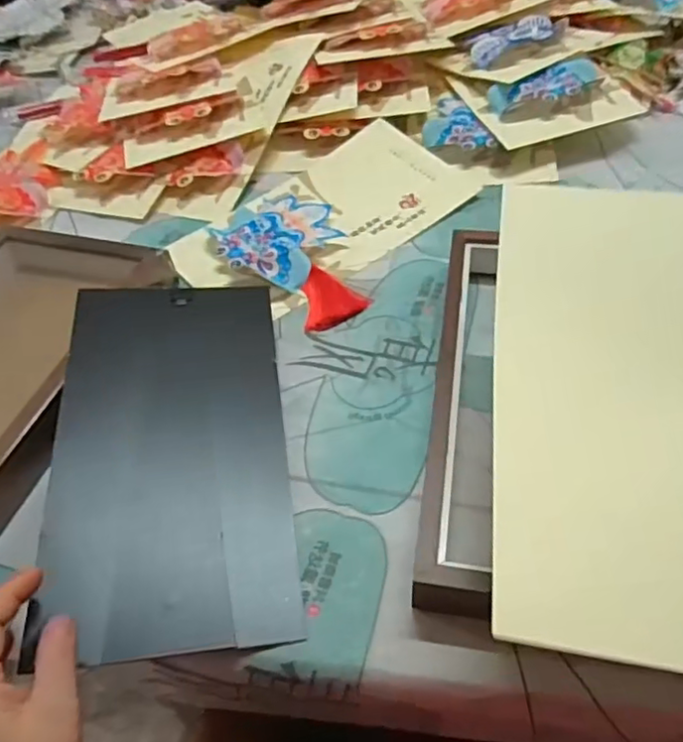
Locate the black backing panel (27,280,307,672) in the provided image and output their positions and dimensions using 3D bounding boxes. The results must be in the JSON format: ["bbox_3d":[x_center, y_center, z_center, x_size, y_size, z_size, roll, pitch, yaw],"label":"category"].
[{"bbox_3d":[-0.131,0.051,0.475,0.170,0.009,0.316,-2,53,-12],"label":"black backing panel"}]

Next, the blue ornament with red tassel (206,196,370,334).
[{"bbox_3d":[-0.052,-0.111,0.619,0.119,0.023,0.182,-19,51,-11],"label":"blue ornament with red tassel"}]

